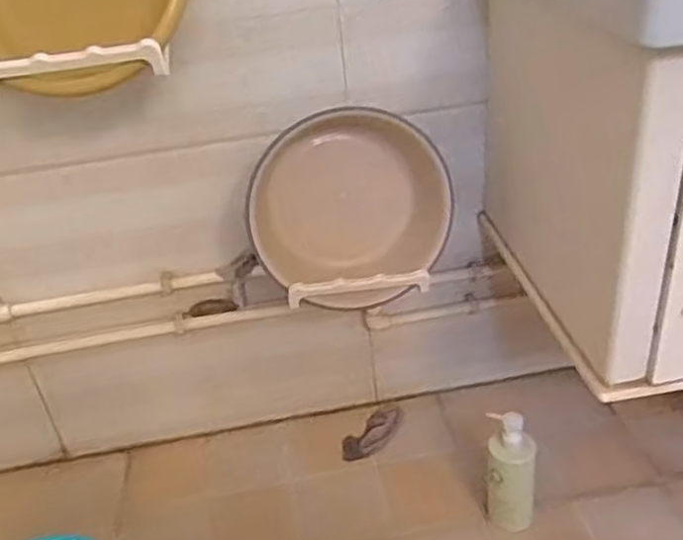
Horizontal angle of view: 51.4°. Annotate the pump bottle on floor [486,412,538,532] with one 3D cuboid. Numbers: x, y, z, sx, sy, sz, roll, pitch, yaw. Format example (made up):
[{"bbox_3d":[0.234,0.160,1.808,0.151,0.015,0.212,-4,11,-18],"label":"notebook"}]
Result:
[{"bbox_3d":[0.262,0.320,1.090,0.073,0.198,0.070,3,35,14],"label":"pump bottle on floor"}]

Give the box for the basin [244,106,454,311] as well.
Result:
[{"bbox_3d":[0.012,-0.089,1.030,0.285,0.277,0.102,-9,15,-2],"label":"basin"}]

